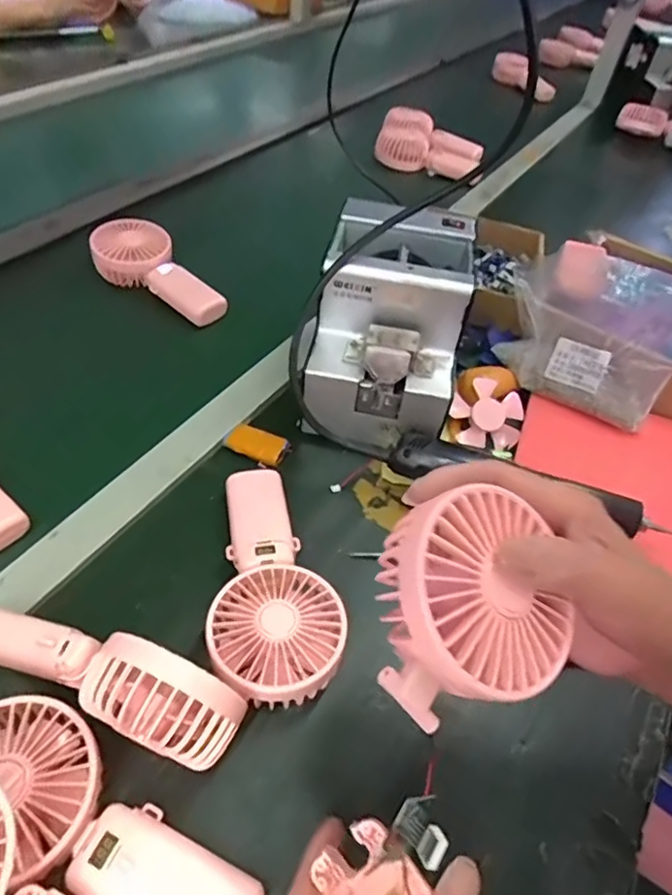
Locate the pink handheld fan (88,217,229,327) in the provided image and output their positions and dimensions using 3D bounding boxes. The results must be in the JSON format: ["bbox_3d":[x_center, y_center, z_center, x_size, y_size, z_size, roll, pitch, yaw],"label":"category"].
[{"bbox_3d":[-0.196,-0.199,0.673,0.178,0.042,0.083,37,51,10],"label":"pink handheld fan"}]

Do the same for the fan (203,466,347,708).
[{"bbox_3d":[-0.047,0.094,0.420,0.084,0.045,0.190,-2,46,-9],"label":"fan"}]

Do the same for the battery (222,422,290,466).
[{"bbox_3d":[-0.070,-0.005,0.518,0.052,0.014,0.029,19,49,11],"label":"battery"}]

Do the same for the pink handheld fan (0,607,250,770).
[{"bbox_3d":[-0.140,0.124,0.332,0.185,0.068,0.047,22,49,13],"label":"pink handheld fan"}]

